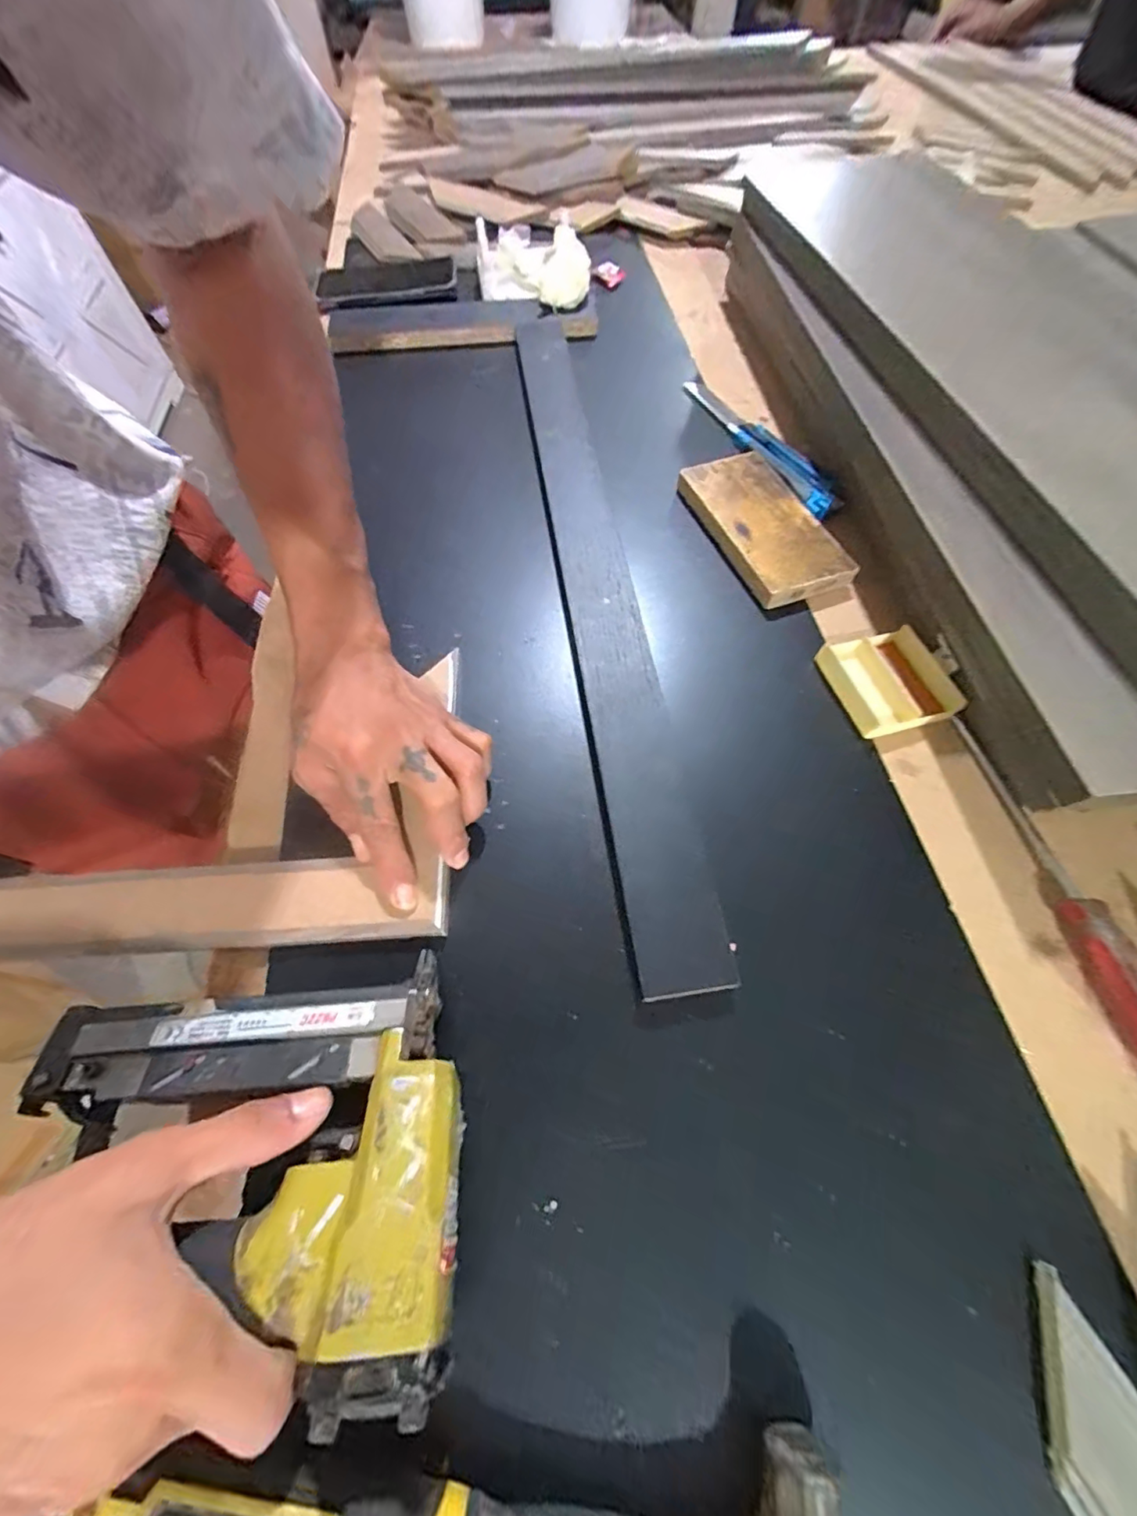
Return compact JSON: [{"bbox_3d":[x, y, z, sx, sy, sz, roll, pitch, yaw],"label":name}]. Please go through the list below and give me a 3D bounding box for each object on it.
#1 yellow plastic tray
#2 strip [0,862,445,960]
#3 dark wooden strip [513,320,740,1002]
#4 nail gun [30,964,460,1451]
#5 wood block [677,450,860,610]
[{"bbox_3d":[0.218,-0.053,0.357,0.070,0.019,0.075,-17,66,-9],"label":"yellow plastic tray"},{"bbox_3d":[-0.372,0.091,0.280,0.597,0.016,0.042,-3,64,-2],"label":"strip"},{"bbox_3d":[0.019,-0.152,0.403,0.053,0.018,0.623,-8,65,-4],"label":"dark wooden strip"},{"bbox_3d":[-0.136,0.174,0.217,0.179,0.041,0.143,-9,46,-5],"label":"nail gun"},{"bbox_3d":[0.157,-0.189,0.423,0.076,0.020,0.154,-20,66,-10],"label":"wood block"}]

